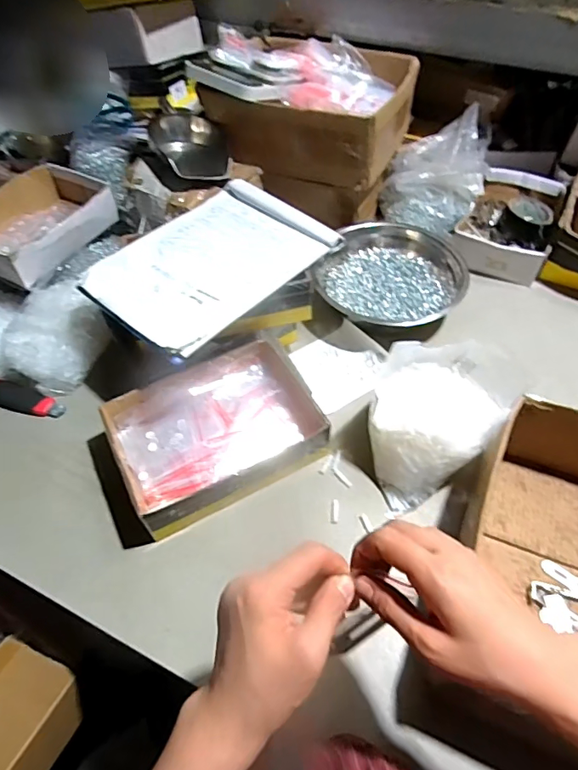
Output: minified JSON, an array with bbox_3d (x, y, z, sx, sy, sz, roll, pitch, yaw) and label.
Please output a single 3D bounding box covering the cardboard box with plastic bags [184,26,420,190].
[{"bbox_3d":[0.033,-0.513,0.864,0.345,0.147,0.260,19,56,15],"label":"cardboard box with plastic bags"}]

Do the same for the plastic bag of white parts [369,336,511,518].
[{"bbox_3d":[0.183,0.045,0.620,0.159,0.099,0.183,-10,53,-6],"label":"plastic bag of white parts"}]

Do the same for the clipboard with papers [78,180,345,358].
[{"bbox_3d":[-0.108,-0.172,0.657,0.232,0.019,0.301,32,60,23],"label":"clipboard with papers"}]

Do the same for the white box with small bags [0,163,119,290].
[{"bbox_3d":[-0.415,-0.289,0.827,0.175,0.074,0.263,24,57,18],"label":"white box with small bags"}]

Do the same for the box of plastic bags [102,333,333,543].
[{"bbox_3d":[-0.096,0.059,0.637,0.246,0.076,0.184,-25,56,-16],"label":"box of plastic bags"}]

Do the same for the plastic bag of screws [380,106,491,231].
[{"bbox_3d":[0.273,-0.397,0.896,0.179,0.137,0.198,14,55,12],"label":"plastic bag of screws"}]

